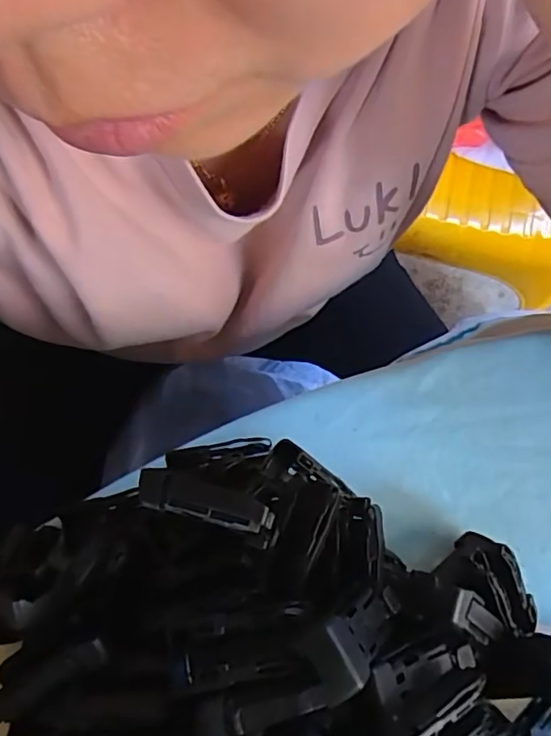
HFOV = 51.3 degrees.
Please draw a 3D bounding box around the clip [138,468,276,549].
[{"bbox_3d":[-0.022,0.045,0.189,0.048,0.006,0.014,19,74,5],"label":"clip"}]

